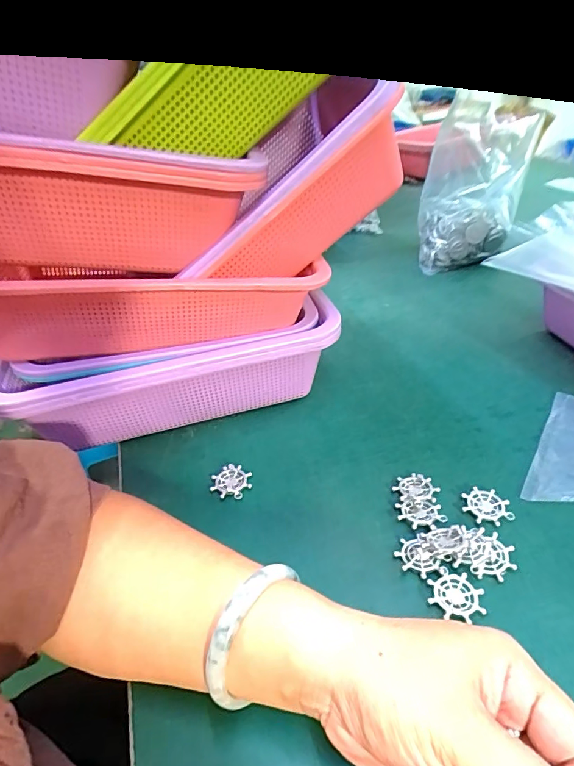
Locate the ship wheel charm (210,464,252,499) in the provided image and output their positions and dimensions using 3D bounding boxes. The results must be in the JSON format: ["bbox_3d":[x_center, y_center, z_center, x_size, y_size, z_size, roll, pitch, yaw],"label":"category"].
[{"bbox_3d":[-0.046,0.080,0.351,0.032,0.004,0.030,-2,45,-1],"label":"ship wheel charm"}]

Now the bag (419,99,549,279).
[{"bbox_3d":[0.317,-0.337,0.741,0.163,0.069,0.325,12,76,22],"label":"bag"}]

